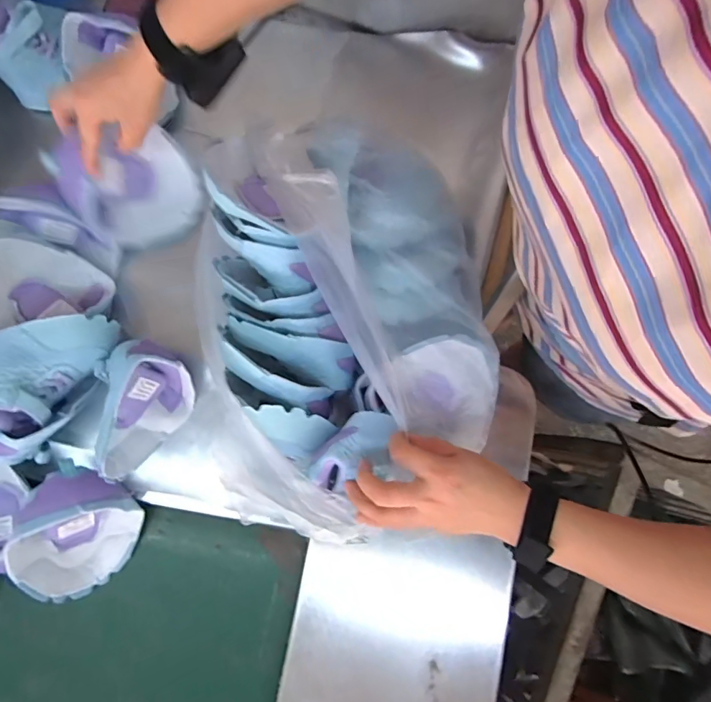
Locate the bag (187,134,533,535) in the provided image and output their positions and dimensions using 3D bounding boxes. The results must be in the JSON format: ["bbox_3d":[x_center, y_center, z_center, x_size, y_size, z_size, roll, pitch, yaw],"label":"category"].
[{"bbox_3d":[0.001,-0.037,0.453,0.295,0.111,0.380,-9,78,-4],"label":"bag"}]

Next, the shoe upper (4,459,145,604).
[{"bbox_3d":[-0.298,0.201,0.492,0.096,0.104,0.150,14,82,-2],"label":"shoe upper"}]

